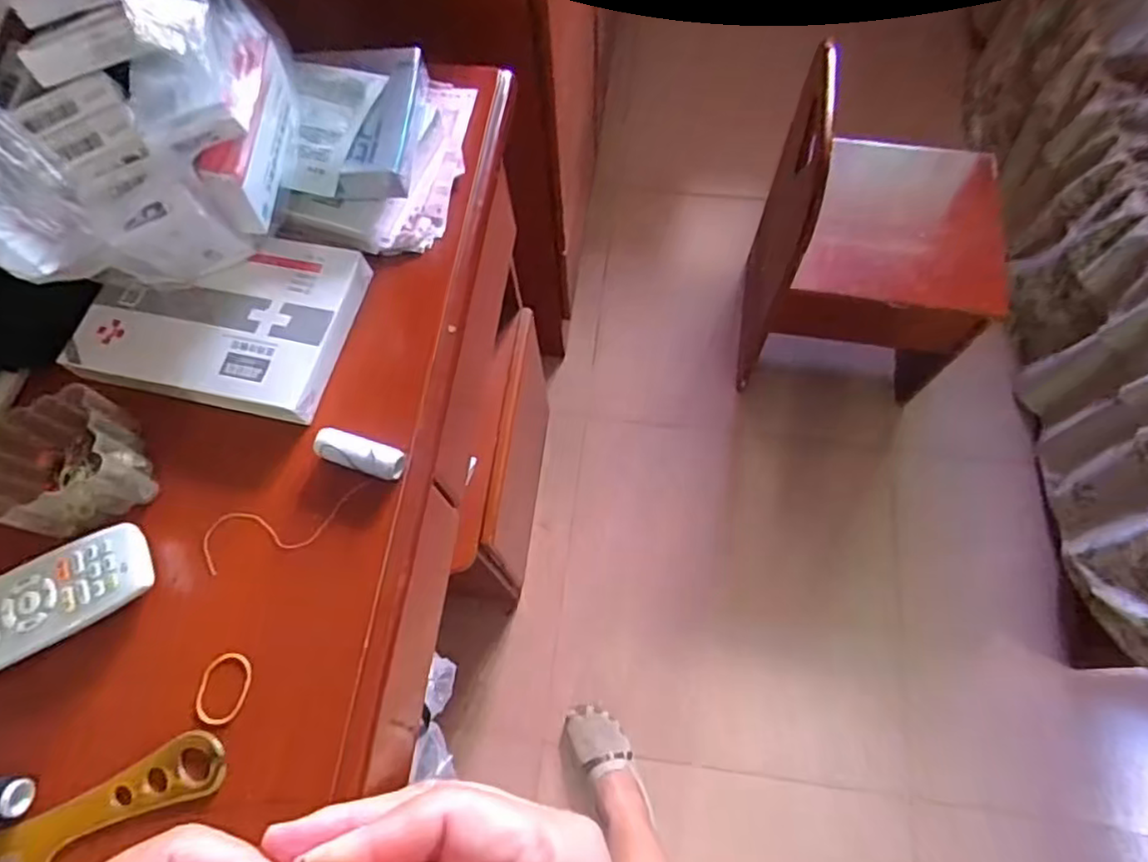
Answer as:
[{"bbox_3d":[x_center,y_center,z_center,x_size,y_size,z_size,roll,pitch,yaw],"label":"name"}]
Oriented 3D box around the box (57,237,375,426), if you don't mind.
[{"bbox_3d":[-0.249,-0.084,0.451,0.174,0.025,0.128,14,70,5],"label":"box"}]

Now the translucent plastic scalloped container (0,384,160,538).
[{"bbox_3d":[-0.324,0.015,0.400,0.078,0.048,0.084,-28,70,-9],"label":"translucent plastic scalloped container"}]

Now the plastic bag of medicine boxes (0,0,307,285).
[{"bbox_3d":[-0.256,-0.177,0.374,0.125,0.169,0.204,42,76,16],"label":"plastic bag of medicine boxes"}]

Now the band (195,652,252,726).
[{"bbox_3d":[-0.204,0.150,0.370,0.029,0.004,0.039,2,69,0],"label":"band"}]

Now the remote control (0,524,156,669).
[{"bbox_3d":[-0.331,0.110,0.378,0.156,0.027,0.050,-23,71,-9],"label":"remote control"}]

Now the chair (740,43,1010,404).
[{"bbox_3d":[0.502,-0.298,1.141,0.355,0.607,0.331,3,69,3],"label":"chair"}]

